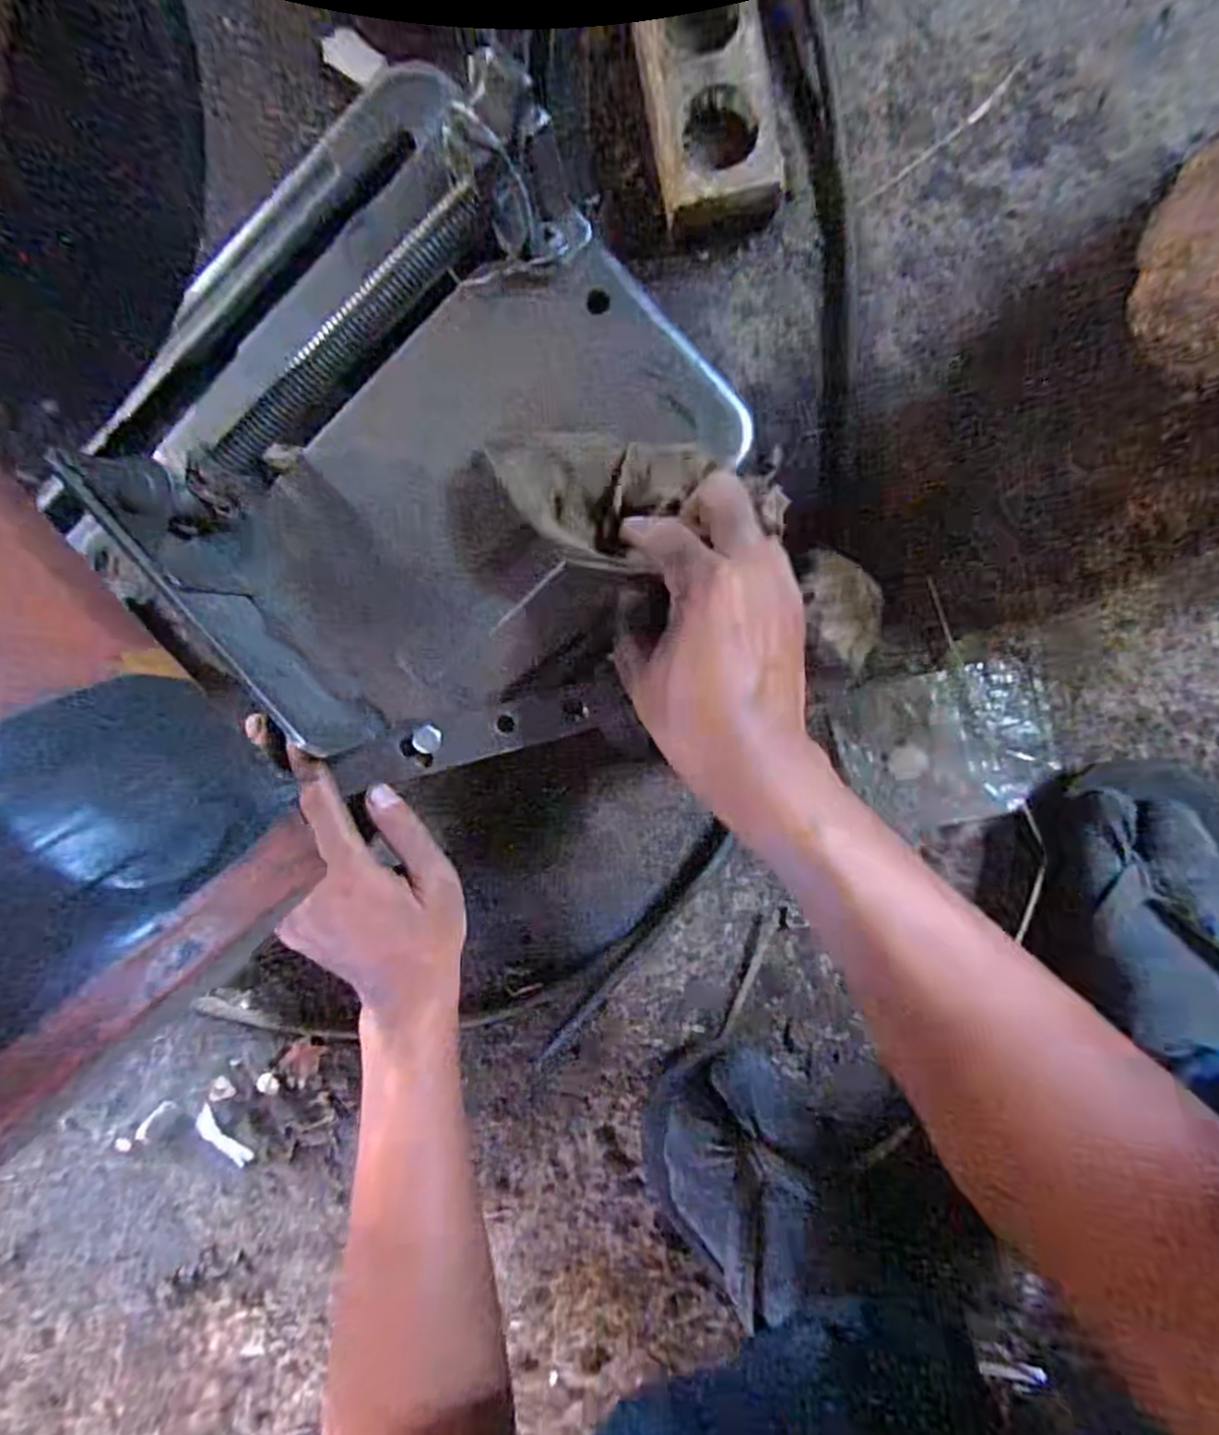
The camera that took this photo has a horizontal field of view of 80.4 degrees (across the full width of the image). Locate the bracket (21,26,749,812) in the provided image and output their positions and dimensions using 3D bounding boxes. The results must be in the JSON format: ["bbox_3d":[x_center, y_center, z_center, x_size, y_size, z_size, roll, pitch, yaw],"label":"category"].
[{"bbox_3d":[-0.081,-0.114,0.332,0.268,0.067,0.274,-42,91,6],"label":"bracket"}]

